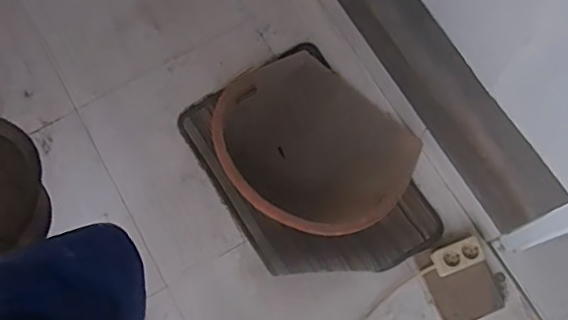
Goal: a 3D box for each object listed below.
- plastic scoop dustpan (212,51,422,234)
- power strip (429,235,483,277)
[{"bbox_3d":[0.057,-0.028,1.340,0.438,0.132,0.347,40,78,12],"label":"plastic scoop dustpan"},{"bbox_3d":[0.382,0.214,1.292,0.109,0.037,0.059,-23,74,-5],"label":"power strip"}]

